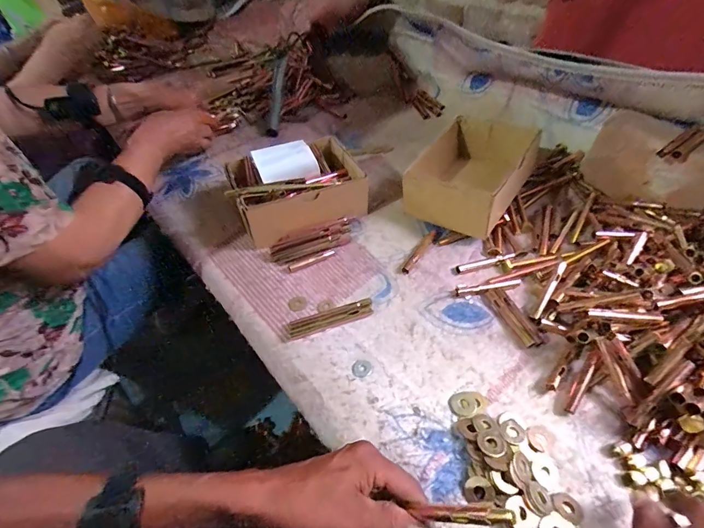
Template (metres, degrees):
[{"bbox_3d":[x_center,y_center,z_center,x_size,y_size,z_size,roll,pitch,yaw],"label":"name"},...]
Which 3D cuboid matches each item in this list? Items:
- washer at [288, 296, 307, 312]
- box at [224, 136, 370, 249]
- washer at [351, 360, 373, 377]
[{"bbox_3d":[-0.069,0.051,0.481,0.022,0.004,0.021,-2,60,3],"label":"washer"},{"bbox_3d":[-0.078,-0.110,0.555,0.185,0.089,0.136,-16,48,-10],"label":"box"},{"bbox_3d":[0.011,0.116,0.419,0.022,0.004,0.021,-2,47,2],"label":"washer"}]

